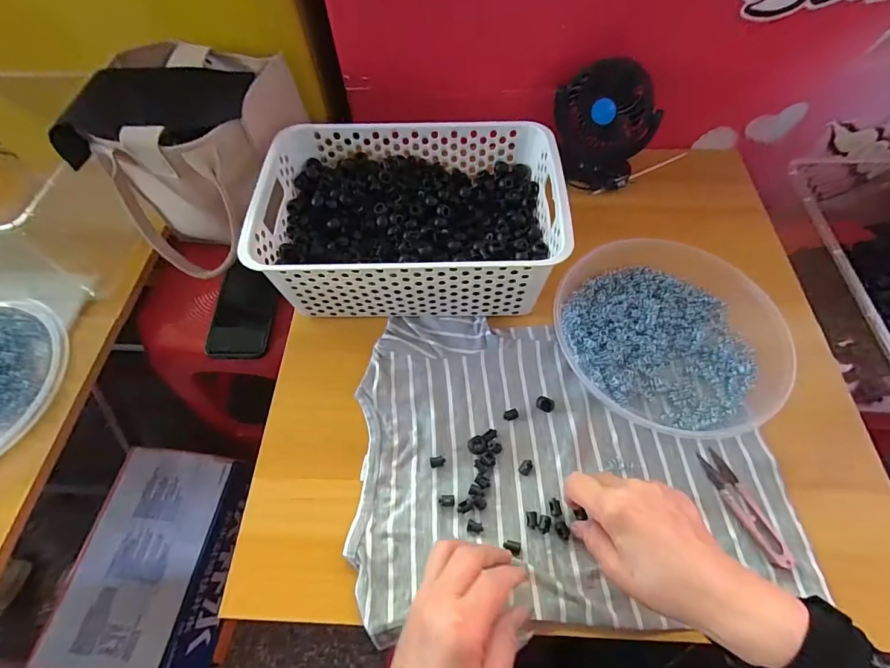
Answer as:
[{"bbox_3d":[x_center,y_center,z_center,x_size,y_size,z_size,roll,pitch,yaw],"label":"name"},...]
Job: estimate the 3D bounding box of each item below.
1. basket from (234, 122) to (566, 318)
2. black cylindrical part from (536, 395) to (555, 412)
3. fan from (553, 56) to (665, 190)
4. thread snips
[{"bbox_3d":[-0.034,-0.126,0.463,0.304,0.108,0.205,0,62,1],"label":"basket"},{"bbox_3d":[0.099,0.070,0.409,0.018,0.013,0.014,23,64,13],"label":"black cylindrical part"},{"bbox_3d":[0.193,-0.255,0.520,0.120,0.135,0.067,20,63,12],"label":"fan"},{"bbox_3d":[0.265,0.151,0.364,0.024,0.011,0.100,-21,63,-10],"label":"thread snips"}]

